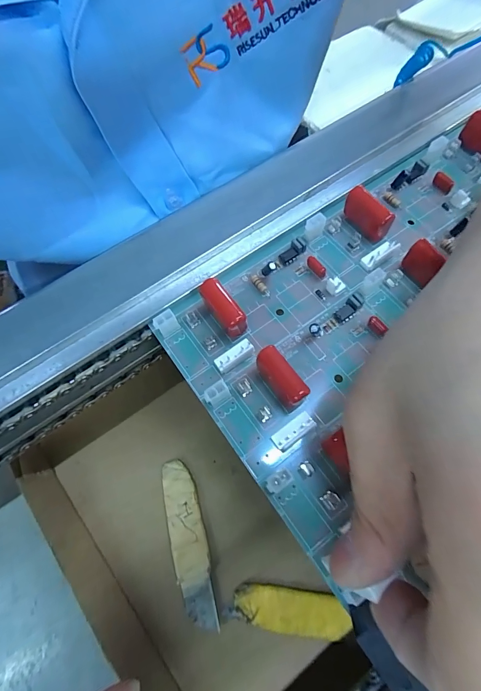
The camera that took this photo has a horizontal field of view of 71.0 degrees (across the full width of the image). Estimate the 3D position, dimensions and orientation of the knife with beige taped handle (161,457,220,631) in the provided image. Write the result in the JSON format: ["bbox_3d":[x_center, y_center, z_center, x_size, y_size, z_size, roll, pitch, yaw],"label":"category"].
[{"bbox_3d":[-0.034,0.125,0.217,0.023,0.011,0.096,-16,68,-4],"label":"knife with beige taped handle"}]

